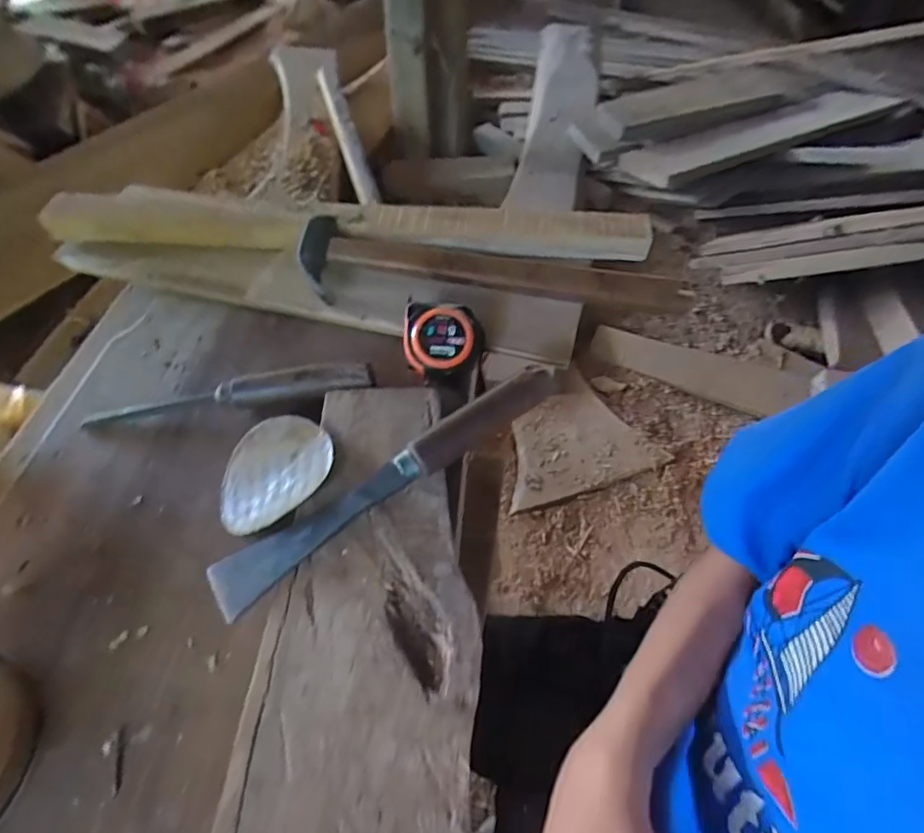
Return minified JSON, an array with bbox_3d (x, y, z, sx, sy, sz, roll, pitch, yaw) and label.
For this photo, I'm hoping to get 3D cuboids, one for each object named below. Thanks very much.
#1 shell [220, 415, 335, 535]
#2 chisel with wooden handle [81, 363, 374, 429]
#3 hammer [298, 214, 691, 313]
[{"bbox_3d":[-0.139,0.041,0.381,0.081,0.011,0.090,25,73,31],"label":"shell"},{"bbox_3d":[-0.189,-0.020,0.426,0.226,0.033,0.022,-4,52,-5],"label":"chisel with wooden handle"},{"bbox_3d":[0.025,-0.135,0.490,0.355,0.030,0.076,8,52,4],"label":"hammer"}]

